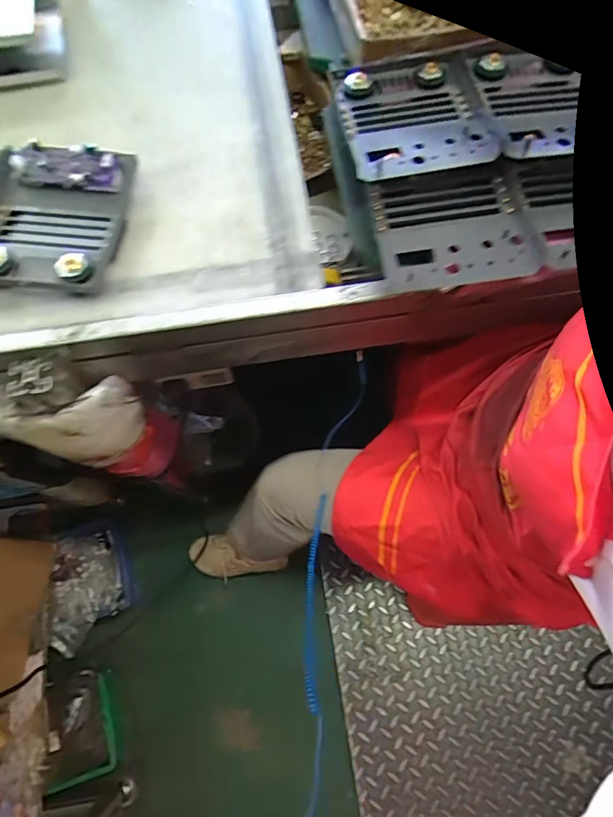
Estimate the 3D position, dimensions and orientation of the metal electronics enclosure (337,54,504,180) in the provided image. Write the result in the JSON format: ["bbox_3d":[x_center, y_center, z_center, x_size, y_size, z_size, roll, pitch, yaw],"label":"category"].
[{"bbox_3d":[0.116,-0.322,0.505,0.146,0.027,0.175,-8,69,-2],"label":"metal electronics enclosure"}]

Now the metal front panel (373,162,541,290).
[{"bbox_3d":[0.145,-0.183,0.467,0.142,0.023,0.128,-7,69,-1],"label":"metal front panel"}]

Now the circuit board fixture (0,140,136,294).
[{"bbox_3d":[-0.362,-0.218,0.511,0.310,0.030,0.184,4,69,3],"label":"circuit board fixture"}]

